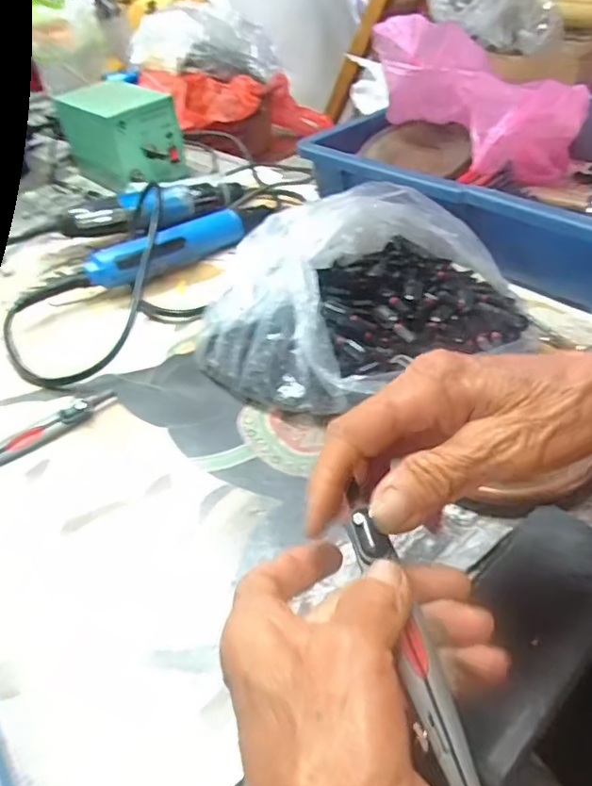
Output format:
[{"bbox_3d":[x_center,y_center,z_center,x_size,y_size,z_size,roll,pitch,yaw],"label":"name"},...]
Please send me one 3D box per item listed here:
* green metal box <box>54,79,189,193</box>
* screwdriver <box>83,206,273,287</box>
[{"bbox_3d":[-0.223,-0.327,0.744,0.097,0.100,0.158,-33,47,-26],"label":"green metal box"},{"bbox_3d":[-0.108,-0.151,0.576,0.204,0.034,0.033,-31,47,-25],"label":"screwdriver"}]

